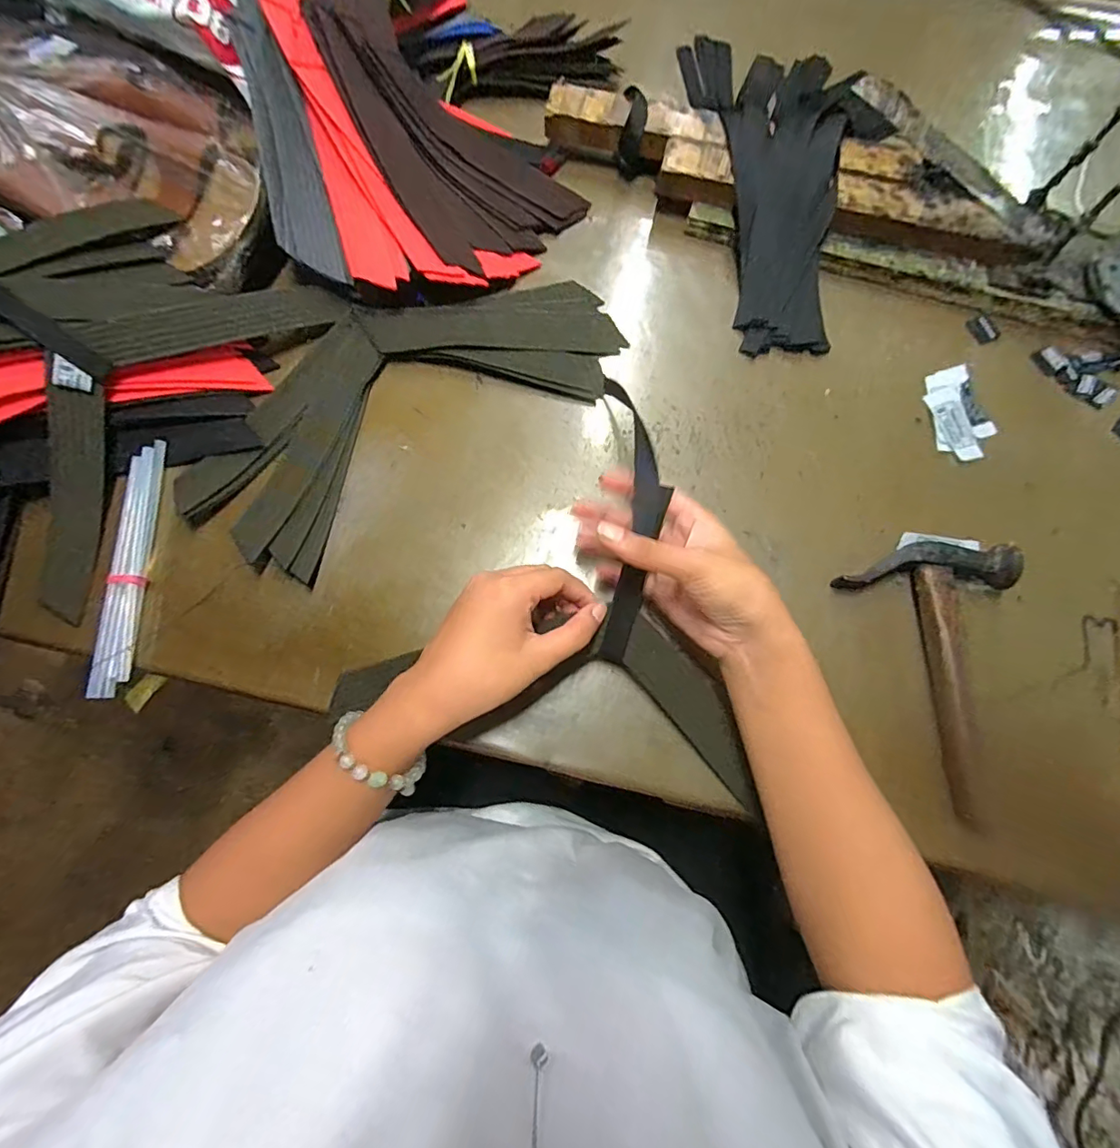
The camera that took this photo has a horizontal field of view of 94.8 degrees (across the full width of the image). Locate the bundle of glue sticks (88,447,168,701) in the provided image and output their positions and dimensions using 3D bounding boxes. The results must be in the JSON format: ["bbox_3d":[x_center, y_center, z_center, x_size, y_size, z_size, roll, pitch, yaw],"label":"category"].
[{"bbox_3d":[-0.315,-0.007,0.376,0.023,0.016,0.186,0,74,0],"label":"bundle of glue sticks"}]

